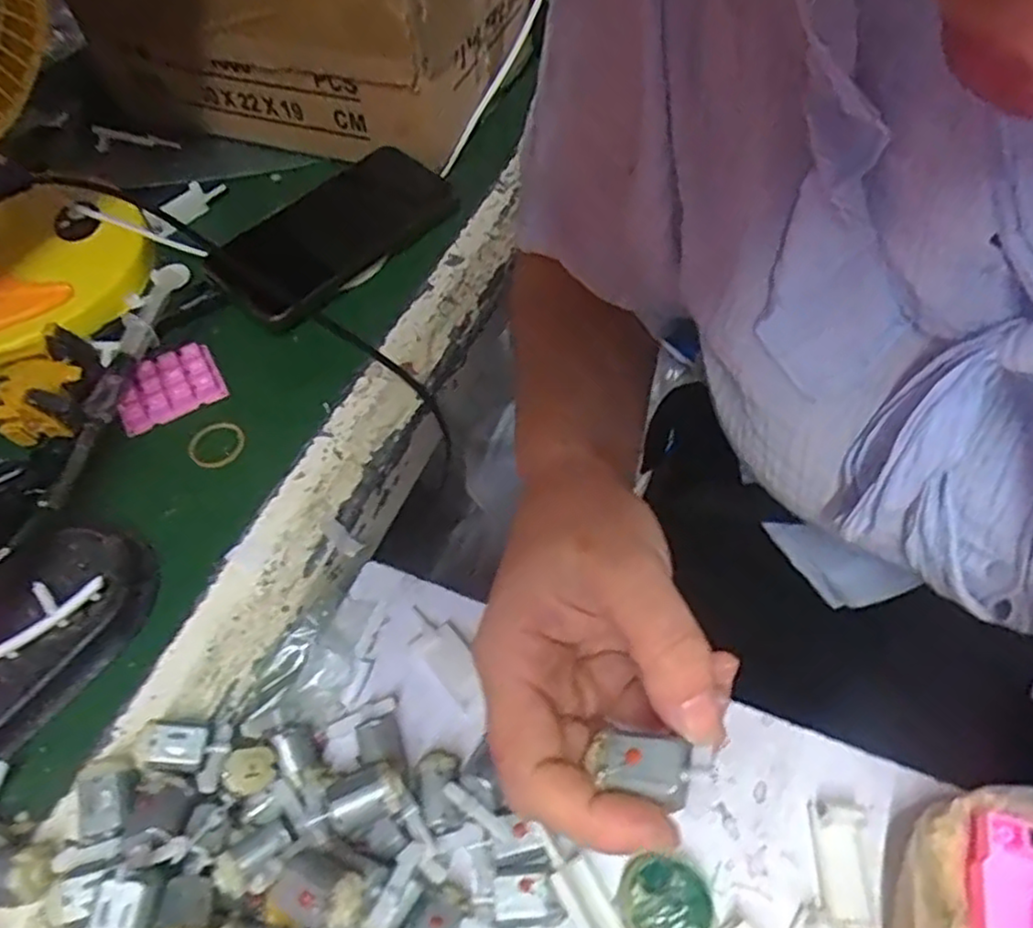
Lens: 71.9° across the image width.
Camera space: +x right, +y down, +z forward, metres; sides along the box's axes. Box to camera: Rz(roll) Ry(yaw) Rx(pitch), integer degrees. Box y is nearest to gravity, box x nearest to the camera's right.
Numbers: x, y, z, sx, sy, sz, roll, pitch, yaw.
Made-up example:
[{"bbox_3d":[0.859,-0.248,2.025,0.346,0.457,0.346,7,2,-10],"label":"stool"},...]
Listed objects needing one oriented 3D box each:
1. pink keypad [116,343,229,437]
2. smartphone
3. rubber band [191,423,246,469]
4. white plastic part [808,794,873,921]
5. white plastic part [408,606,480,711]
[{"bbox_3d":[-0.205,-0.048,0.420,0.058,0.007,0.046,-25,64,-11],"label":"pink keypad"},{"bbox_3d":[-0.119,-0.160,0.475,0.074,0.016,0.171,34,63,24],"label":"smartphone"},{"bbox_3d":[-0.167,-0.011,0.398,0.029,0.007,0.029,-24,61,-21],"label":"rubber band"},{"bbox_3d":[0.125,0.149,0.270,0.018,0.014,0.041,5,55,6],"label":"white plastic part"},{"bbox_3d":[-0.033,0.086,0.323,0.019,0.010,0.052,-37,61,-21],"label":"white plastic part"}]

